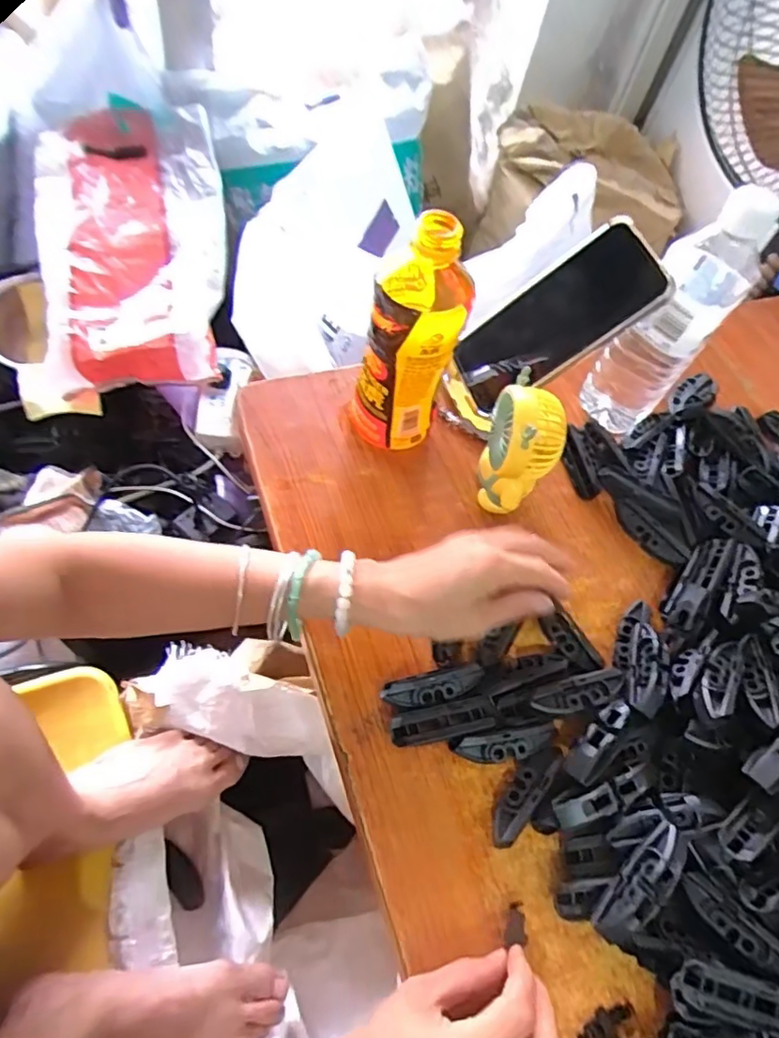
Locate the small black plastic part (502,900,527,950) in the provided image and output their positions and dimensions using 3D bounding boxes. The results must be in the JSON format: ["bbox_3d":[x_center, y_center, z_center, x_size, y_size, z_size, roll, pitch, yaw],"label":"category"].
[{"bbox_3d":[0.074,0.237,0.354,0.012,0.007,0.021,4,60,0],"label":"small black plastic part"}]

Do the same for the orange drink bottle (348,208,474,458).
[{"bbox_3d":[0.013,-0.132,0.448,0.070,0.181,0.075,5,61,-4],"label":"orange drink bottle"}]

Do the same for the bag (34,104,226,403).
[{"bbox_3d":[-0.354,-0.382,0.836,0.257,0.137,0.422,-10,63,-15],"label":"bag"}]

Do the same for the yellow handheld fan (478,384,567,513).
[{"bbox_3d":[0.097,-0.050,0.459,0.048,0.103,0.055,12,60,0],"label":"yellow handheld fan"}]

